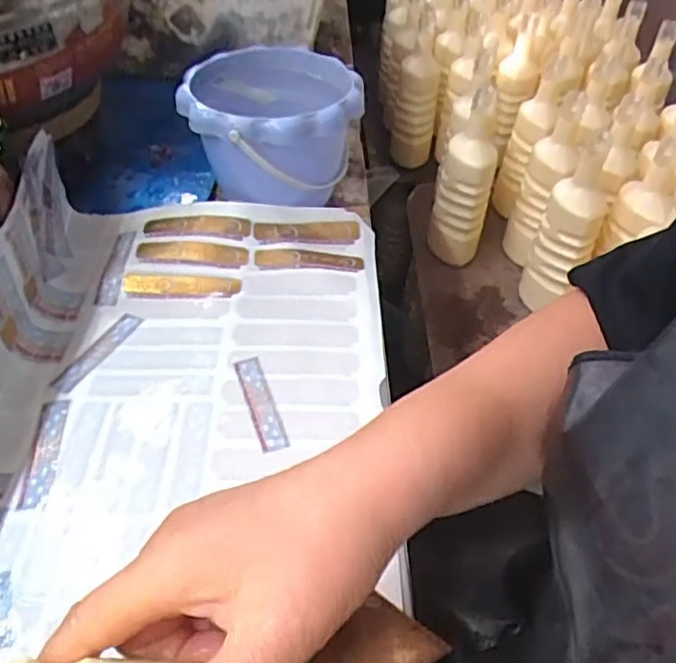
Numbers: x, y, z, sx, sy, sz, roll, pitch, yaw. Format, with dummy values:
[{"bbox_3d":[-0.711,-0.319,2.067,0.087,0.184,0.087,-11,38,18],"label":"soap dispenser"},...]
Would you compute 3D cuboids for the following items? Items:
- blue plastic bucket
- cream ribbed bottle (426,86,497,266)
[{"bbox_3d":[-0.057,-0.173,0.588,0.153,0.114,0.142,-4,45,-5],"label":"blue plastic bucket"},{"bbox_3d":[0.190,-0.221,0.981,0.083,0.260,0.094,12,44,7],"label":"cream ribbed bottle"}]

